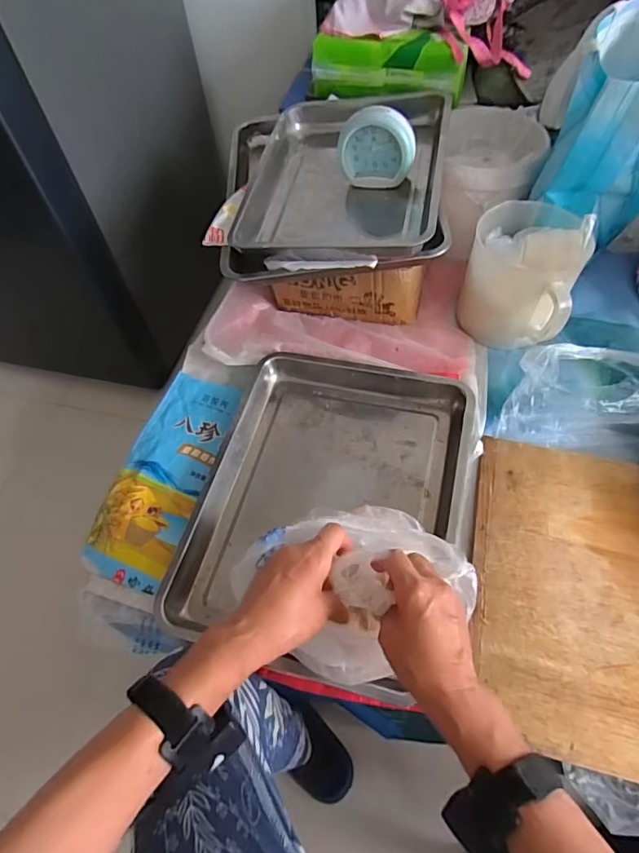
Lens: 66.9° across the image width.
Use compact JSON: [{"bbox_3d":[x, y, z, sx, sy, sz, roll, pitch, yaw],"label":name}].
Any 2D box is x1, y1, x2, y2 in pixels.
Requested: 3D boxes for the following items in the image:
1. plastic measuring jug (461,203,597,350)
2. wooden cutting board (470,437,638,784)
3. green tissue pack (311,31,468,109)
[{"bbox_3d":[0.317,-0.240,0.760,0.152,0.174,0.187,20,62,15],"label":"plastic measuring jug"},{"bbox_3d":[0.459,0.220,0.555,0.546,0.013,0.364,11,60,10],"label":"wooden cutting board"},{"bbox_3d":[0.123,-0.640,0.862,0.265,0.081,0.072,13,60,12],"label":"green tissue pack"}]

